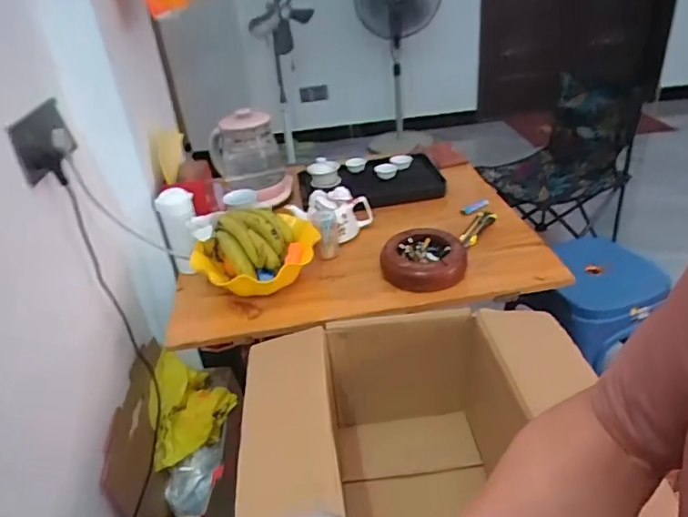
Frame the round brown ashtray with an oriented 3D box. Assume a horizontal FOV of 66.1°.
[{"bbox_3d":[0.158,0.000,1.055,0.165,0.062,0.154,-1,31,7],"label":"round brown ashtray"}]

